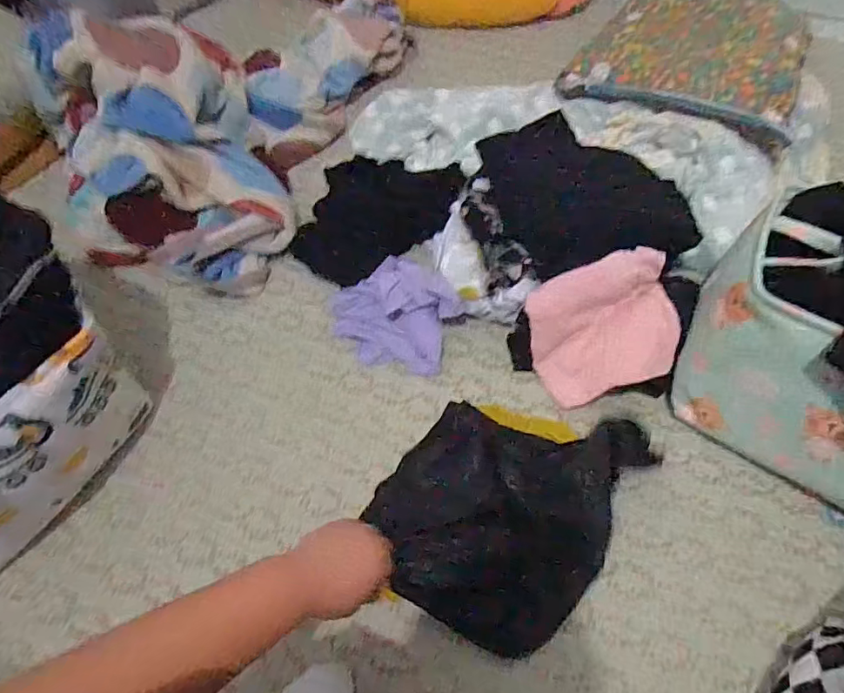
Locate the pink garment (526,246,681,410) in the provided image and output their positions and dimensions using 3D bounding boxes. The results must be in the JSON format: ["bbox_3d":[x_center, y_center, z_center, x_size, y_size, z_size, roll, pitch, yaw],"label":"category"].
[{"bbox_3d":[0.254,-0.029,0.713,0.208,0.032,0.173,-25,77,11],"label":"pink garment"}]

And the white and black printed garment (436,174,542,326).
[{"bbox_3d":[0.082,-0.134,0.774,0.120,0.102,0.215,-18,59,-12],"label":"white and black printed garment"}]

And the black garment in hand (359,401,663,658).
[{"bbox_3d":[0.099,0.180,0.613,0.255,0.066,0.301,34,66,19],"label":"black garment in hand"}]

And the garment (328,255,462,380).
[{"bbox_3d":[-0.043,-0.053,0.773,0.215,0.058,0.157,38,68,23],"label":"garment"}]

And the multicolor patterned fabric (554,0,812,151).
[{"bbox_3d":[0.576,-0.651,1.046,0.421,0.066,0.571,23,59,14],"label":"multicolor patterned fabric"}]

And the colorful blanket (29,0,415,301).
[{"bbox_3d":[-0.357,-0.515,0.966,0.450,0.235,0.827,14,61,11],"label":"colorful blanket"}]

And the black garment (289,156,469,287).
[{"bbox_3d":[-0.084,-0.242,0.872,0.295,0.070,0.212,-38,64,-19],"label":"black garment"}]

